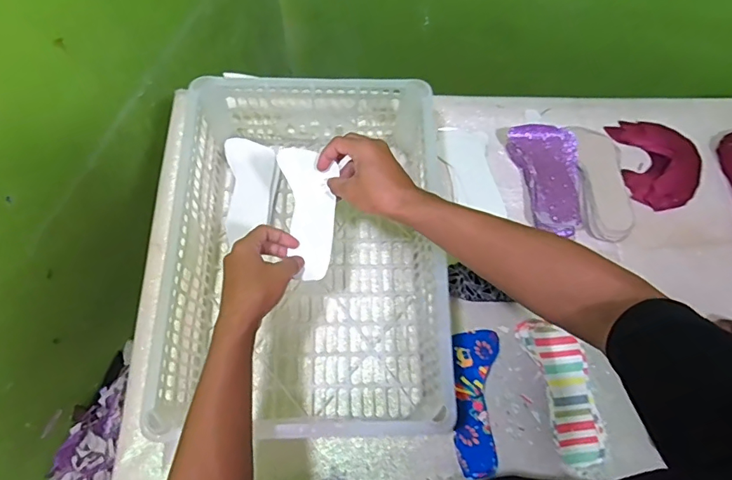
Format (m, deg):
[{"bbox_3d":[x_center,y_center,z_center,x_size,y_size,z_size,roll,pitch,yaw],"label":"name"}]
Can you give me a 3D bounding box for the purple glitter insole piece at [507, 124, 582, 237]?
[{"bbox_3d":[0.285,-0.096,0.727,0.087,0.046,0.182,-10,68,-7],"label":"purple glitter insole piece"}]

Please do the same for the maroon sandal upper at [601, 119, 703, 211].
[{"bbox_3d":[0.466,-0.122,0.756,0.122,0.017,0.152,3,68,-2],"label":"maroon sandal upper"}]

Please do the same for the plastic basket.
[{"bbox_3d":[-0.055,-0.002,0.629,0.350,0.148,0.438,1,68,-2],"label":"plastic basket"}]

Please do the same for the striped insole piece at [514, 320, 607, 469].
[{"bbox_3d":[0.261,0.191,0.620,0.083,0.043,0.183,-11,69,-7],"label":"striped insole piece"}]

